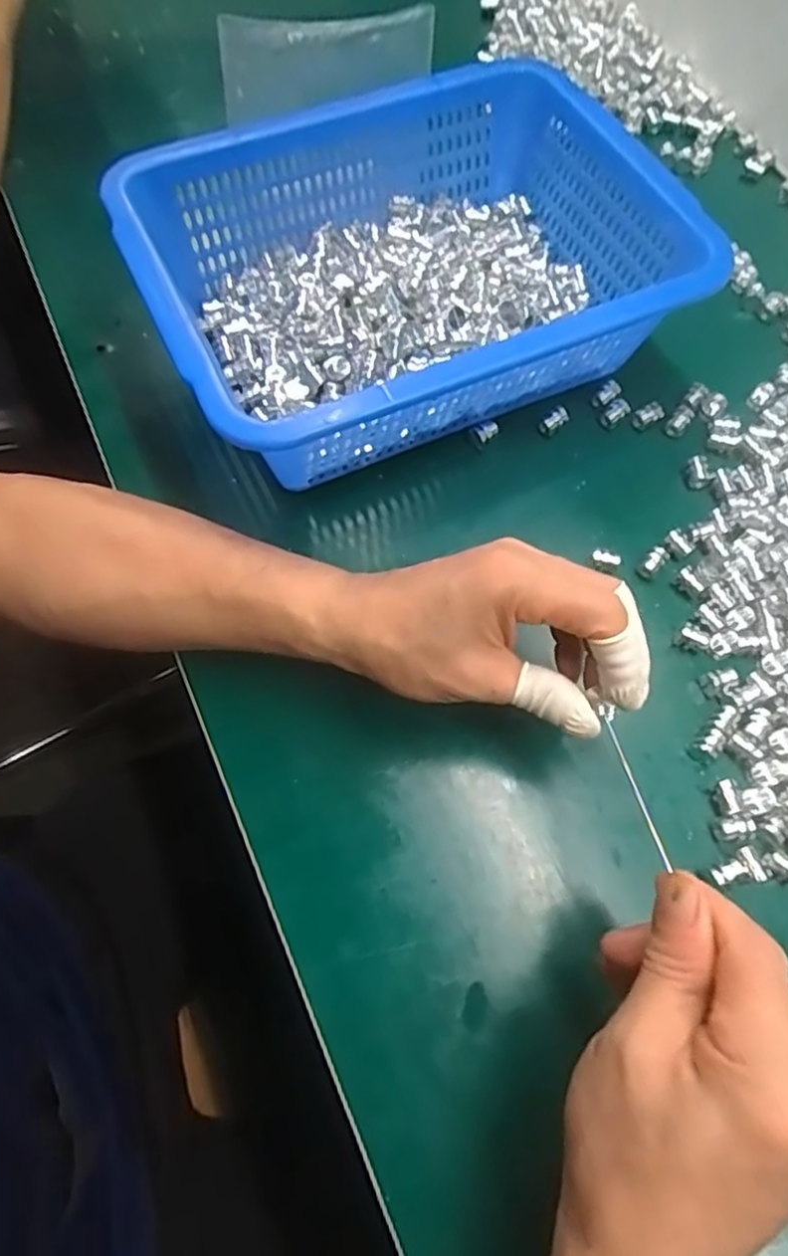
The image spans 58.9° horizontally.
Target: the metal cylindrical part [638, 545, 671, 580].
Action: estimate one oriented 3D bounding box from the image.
[{"bbox_3d":[0.150,-0.038,0.403,0.010,0.009,0.018,39,71,15],"label":"metal cylindrical part"}]

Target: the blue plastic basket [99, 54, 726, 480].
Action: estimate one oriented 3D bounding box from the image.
[{"bbox_3d":[0.012,-0.208,0.426,0.303,0.098,0.225,-24,68,-11],"label":"blue plastic basket"}]

